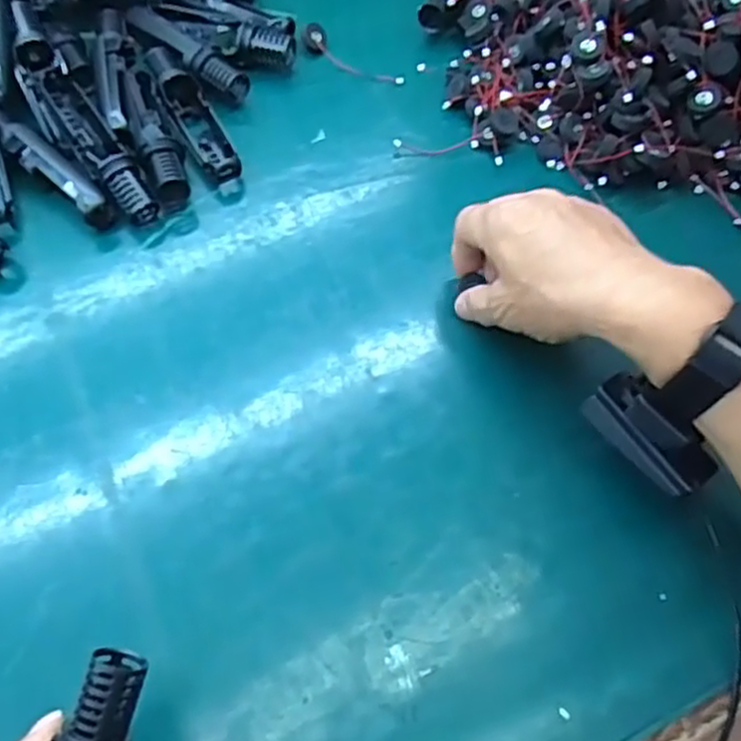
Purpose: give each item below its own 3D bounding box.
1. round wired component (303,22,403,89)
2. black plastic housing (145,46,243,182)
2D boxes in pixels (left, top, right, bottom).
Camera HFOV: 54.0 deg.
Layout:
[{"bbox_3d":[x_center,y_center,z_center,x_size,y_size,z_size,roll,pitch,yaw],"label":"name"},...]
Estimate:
[{"bbox_3d":[-0.015,-0.246,0.570,0.090,0.014,0.023,36,65,15],"label":"round wired component"},{"bbox_3d":[-0.126,-0.184,0.522,0.029,0.025,0.118,-27,66,-17],"label":"black plastic housing"}]

